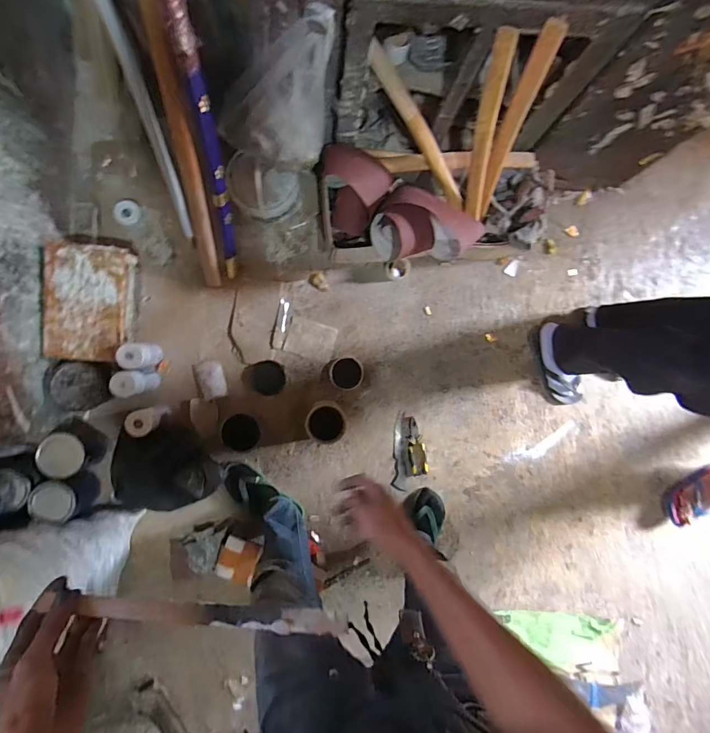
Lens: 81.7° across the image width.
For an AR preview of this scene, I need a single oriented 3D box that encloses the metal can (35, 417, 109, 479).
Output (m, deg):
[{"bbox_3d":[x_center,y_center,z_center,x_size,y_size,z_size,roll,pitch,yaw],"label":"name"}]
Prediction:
[{"bbox_3d":[-0.717,0.206,1.046,0.106,0.141,0.126,8,91,-7],"label":"metal can"}]

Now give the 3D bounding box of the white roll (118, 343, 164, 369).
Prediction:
[{"bbox_3d":[-0.548,-0.027,1.061,0.059,0.155,0.063,0,90,-7],"label":"white roll"}]

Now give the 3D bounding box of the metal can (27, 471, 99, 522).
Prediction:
[{"bbox_3d":[-0.738,0.333,1.053,0.107,0.111,0.107,0,92,-7],"label":"metal can"}]

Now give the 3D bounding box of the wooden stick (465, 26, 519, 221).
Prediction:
[{"bbox_3d":[0.284,-0.488,0.886,0.045,0.407,0.046,-25,64,-5],"label":"wooden stick"}]

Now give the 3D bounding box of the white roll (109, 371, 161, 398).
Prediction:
[{"bbox_3d":[-0.560,0.041,1.057,0.067,0.159,0.062,0,92,-7],"label":"white roll"}]

